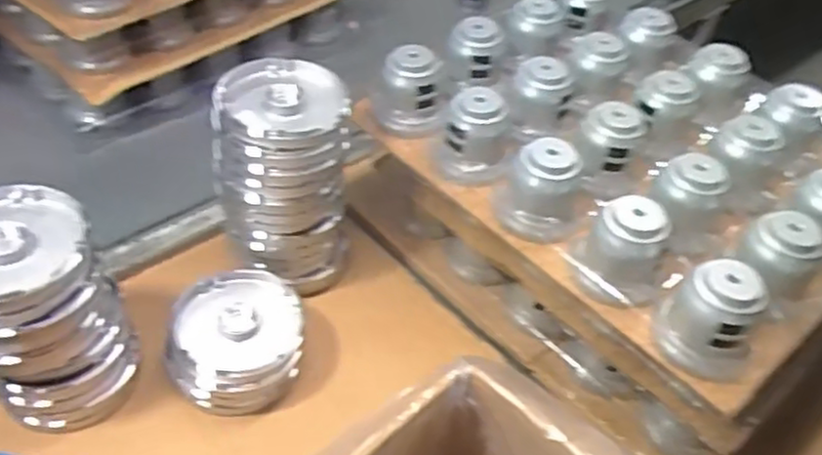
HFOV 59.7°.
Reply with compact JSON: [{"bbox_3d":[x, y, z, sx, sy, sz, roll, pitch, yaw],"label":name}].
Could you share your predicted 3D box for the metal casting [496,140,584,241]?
[{"bbox_3d":[0.136,-0.037,0.748,0.090,0.100,0.088,16,45,8],"label":"metal casting"}]

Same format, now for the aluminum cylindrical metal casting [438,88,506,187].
[{"bbox_3d":[0.072,-0.104,0.800,0.072,0.093,0.069,4,45,-4],"label":"aluminum cylindrical metal casting"}]

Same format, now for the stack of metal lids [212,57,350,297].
[{"bbox_3d":[-0.149,-0.055,0.841,0.144,0.234,0.149,-2,46,-9],"label":"stack of metal lids"}]

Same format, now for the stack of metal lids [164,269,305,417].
[{"bbox_3d":[-0.193,0.126,0.796,0.137,0.081,0.146,3,45,-5],"label":"stack of metal lids"}]

